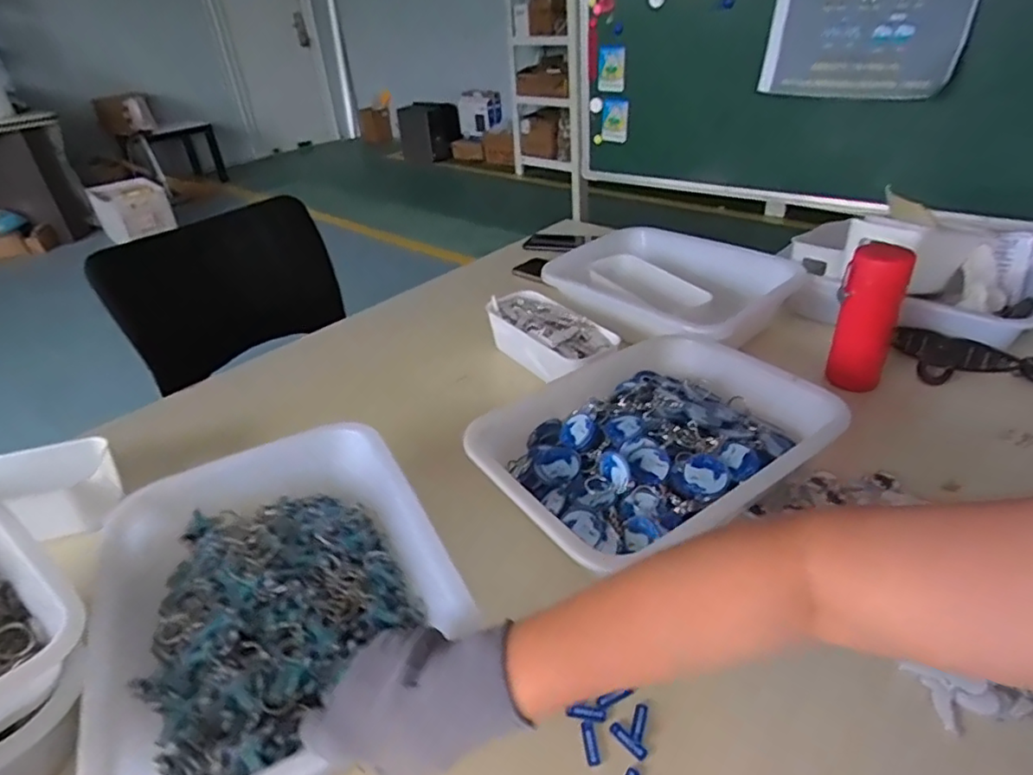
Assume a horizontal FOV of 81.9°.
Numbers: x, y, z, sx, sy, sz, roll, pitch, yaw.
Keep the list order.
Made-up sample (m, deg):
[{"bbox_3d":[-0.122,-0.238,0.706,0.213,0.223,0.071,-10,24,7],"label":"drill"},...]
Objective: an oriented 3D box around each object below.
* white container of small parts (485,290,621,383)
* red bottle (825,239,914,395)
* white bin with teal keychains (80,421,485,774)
[{"bbox_3d":[0.045,-0.069,0.826,0.095,0.057,0.219,-21,37,-23],"label":"white container of small parts"},{"bbox_3d":[0.418,-0.083,0.709,0.066,0.166,0.059,14,38,25],"label":"red bottle"},{"bbox_3d":[-0.192,0.164,0.489,0.242,0.067,0.329,-20,37,-21],"label":"white bin with teal keychains"}]

